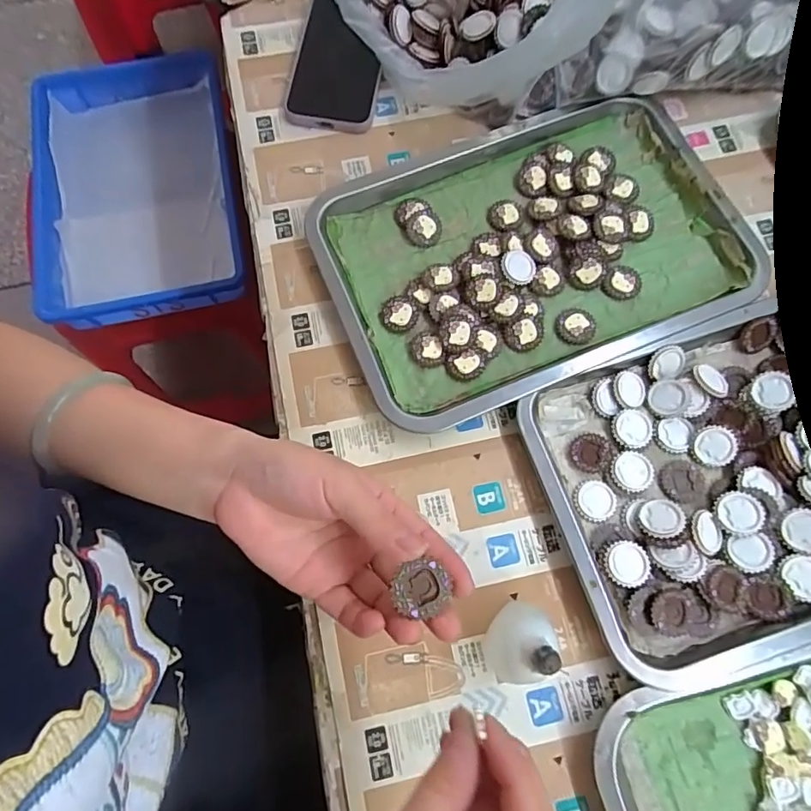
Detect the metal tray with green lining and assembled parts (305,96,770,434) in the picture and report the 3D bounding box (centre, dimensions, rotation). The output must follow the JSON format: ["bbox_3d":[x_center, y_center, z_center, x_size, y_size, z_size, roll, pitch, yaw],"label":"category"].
[{"bbox_3d":[0.095,-0.119,0.399,0.303,0.021,0.206,-22,75,-5],"label":"metal tray with green lining and assembled parts"}]

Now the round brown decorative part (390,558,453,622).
[{"bbox_3d":[0.008,0.083,0.236,0.023,0.005,0.023,-10,93,-10],"label":"round brown decorative part"}]

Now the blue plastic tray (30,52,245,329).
[{"bbox_3d":[-0.354,-0.290,0.688,0.244,0.074,0.381,-13,75,1],"label":"blue plastic tray"}]

